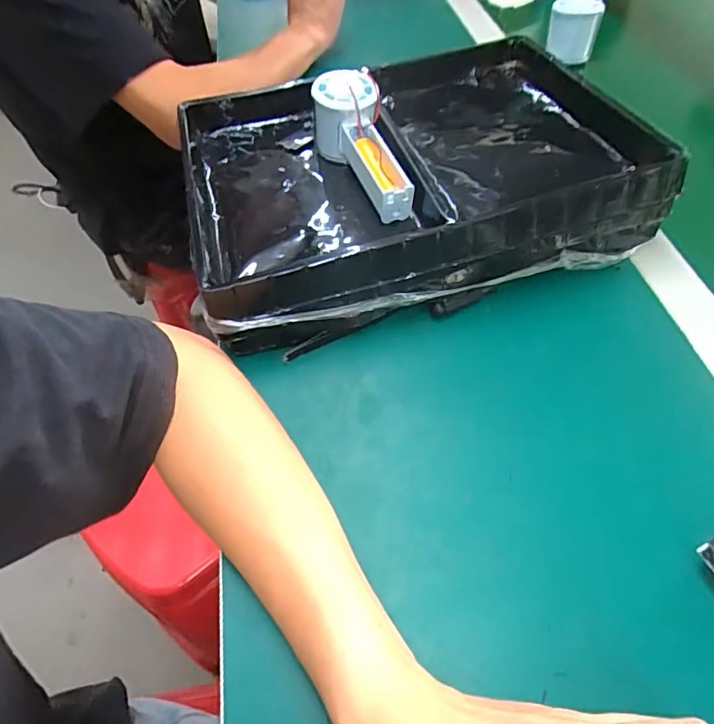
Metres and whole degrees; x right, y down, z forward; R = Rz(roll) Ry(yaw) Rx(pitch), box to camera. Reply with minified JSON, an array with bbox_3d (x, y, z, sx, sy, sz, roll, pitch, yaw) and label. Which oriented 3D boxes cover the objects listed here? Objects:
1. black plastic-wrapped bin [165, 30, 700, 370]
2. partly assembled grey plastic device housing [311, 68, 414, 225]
[{"bbox_3d":[0.045,-0.179,0.466,0.385,0.088,0.297,-15,54,-6],"label":"black plastic-wrapped bin"},{"bbox_3d":[0.003,-0.183,0.435,0.056,0.062,0.149,-15,54,-6],"label":"partly assembled grey plastic device housing"}]

